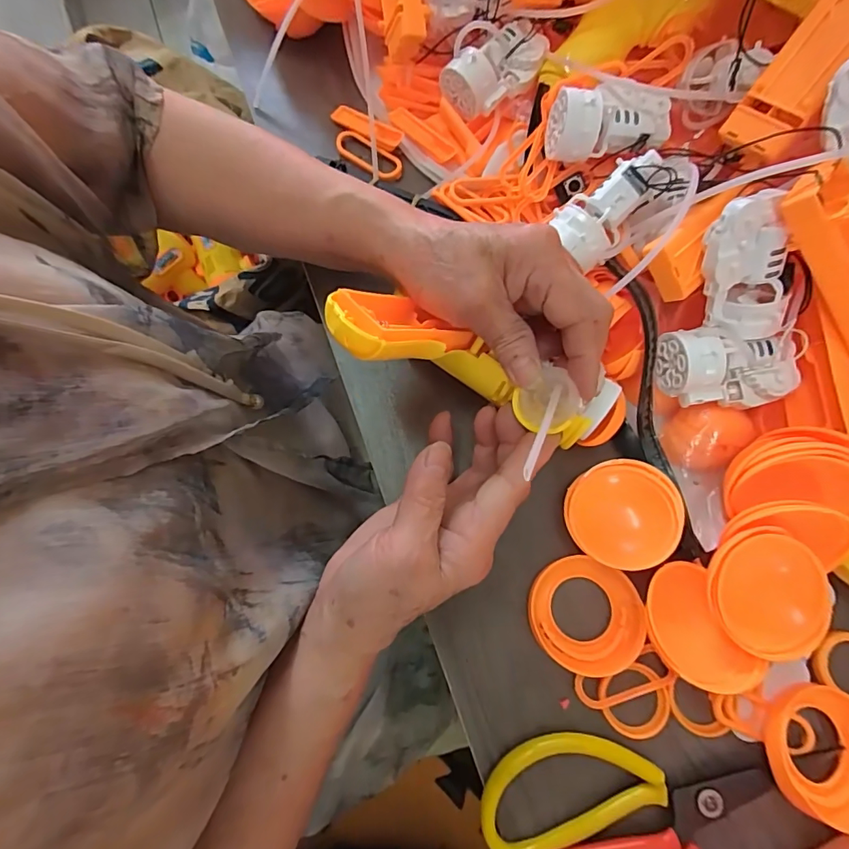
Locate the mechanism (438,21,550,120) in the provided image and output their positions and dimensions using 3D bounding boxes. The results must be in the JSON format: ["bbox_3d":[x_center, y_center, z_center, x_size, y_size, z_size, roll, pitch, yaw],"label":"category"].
[{"bbox_3d":[0.047,-0.234,0.308,0.064,0.028,0.032,-34,77,-7],"label":"mechanism"}]

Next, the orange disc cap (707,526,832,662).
[{"bbox_3d":[0.167,0.081,0.223,0.050,0.005,0.060,-8,85,3],"label":"orange disc cap"}]

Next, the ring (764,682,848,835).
[{"bbox_3d":[0.195,0.160,0.225,0.057,0.020,0.053,0,75,2],"label":"ring"}]

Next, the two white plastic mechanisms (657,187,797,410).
[{"bbox_3d":[0.165,-0.064,0.247,0.062,0.039,0.102,2,113,-2],"label":"two white plastic mechanisms"}]

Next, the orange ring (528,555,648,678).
[{"bbox_3d":[0.086,0.101,0.248,0.056,0.015,0.058,0,75,2],"label":"orange ring"}]

